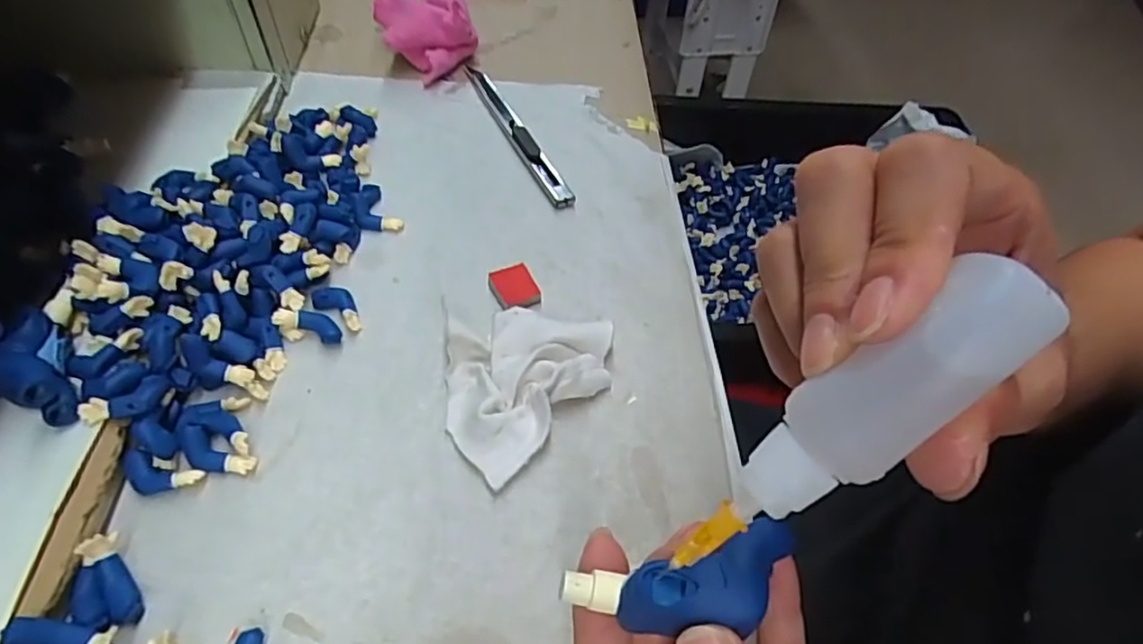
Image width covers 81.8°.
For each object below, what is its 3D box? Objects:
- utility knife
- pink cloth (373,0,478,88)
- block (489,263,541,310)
[{"bbox_3d":[-0.033,-0.109,0.371,0.012,0.010,0.130,-19,56,-19],"label":"utility knife"},{"bbox_3d":[-0.089,-0.180,0.406,0.056,0.038,0.058,-10,53,-12],"label":"pink cloth"},{"bbox_3d":[-0.026,-0.016,0.304,0.019,0.005,0.023,-17,55,-17],"label":"block"}]

